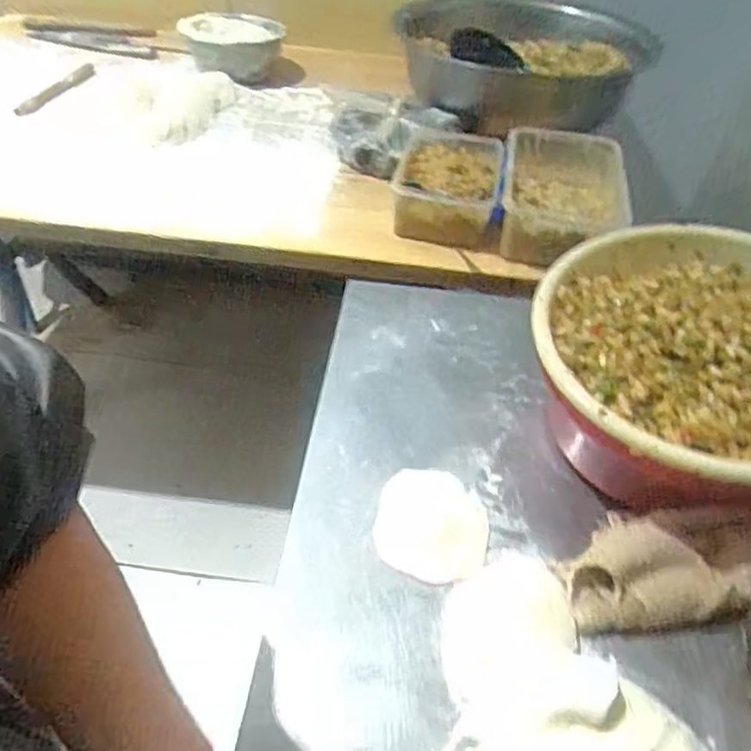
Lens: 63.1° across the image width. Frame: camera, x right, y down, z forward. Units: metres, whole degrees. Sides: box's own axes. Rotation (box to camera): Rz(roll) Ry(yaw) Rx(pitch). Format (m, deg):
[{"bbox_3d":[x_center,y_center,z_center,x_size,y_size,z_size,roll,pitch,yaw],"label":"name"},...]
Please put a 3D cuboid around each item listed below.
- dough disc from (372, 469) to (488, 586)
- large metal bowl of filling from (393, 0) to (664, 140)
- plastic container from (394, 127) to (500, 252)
[{"bbox_3d":[0.047,0.127,0.521,0.092,0.008,0.102,7,46,8],"label":"dough disc"},{"bbox_3d":[0.251,-0.618,1.161,0.388,0.151,0.472,-4,47,-8],"label":"large metal bowl of filling"},{"bbox_3d":[0.112,-0.304,0.972,0.165,0.089,0.238,9,46,4],"label":"plastic container"}]

